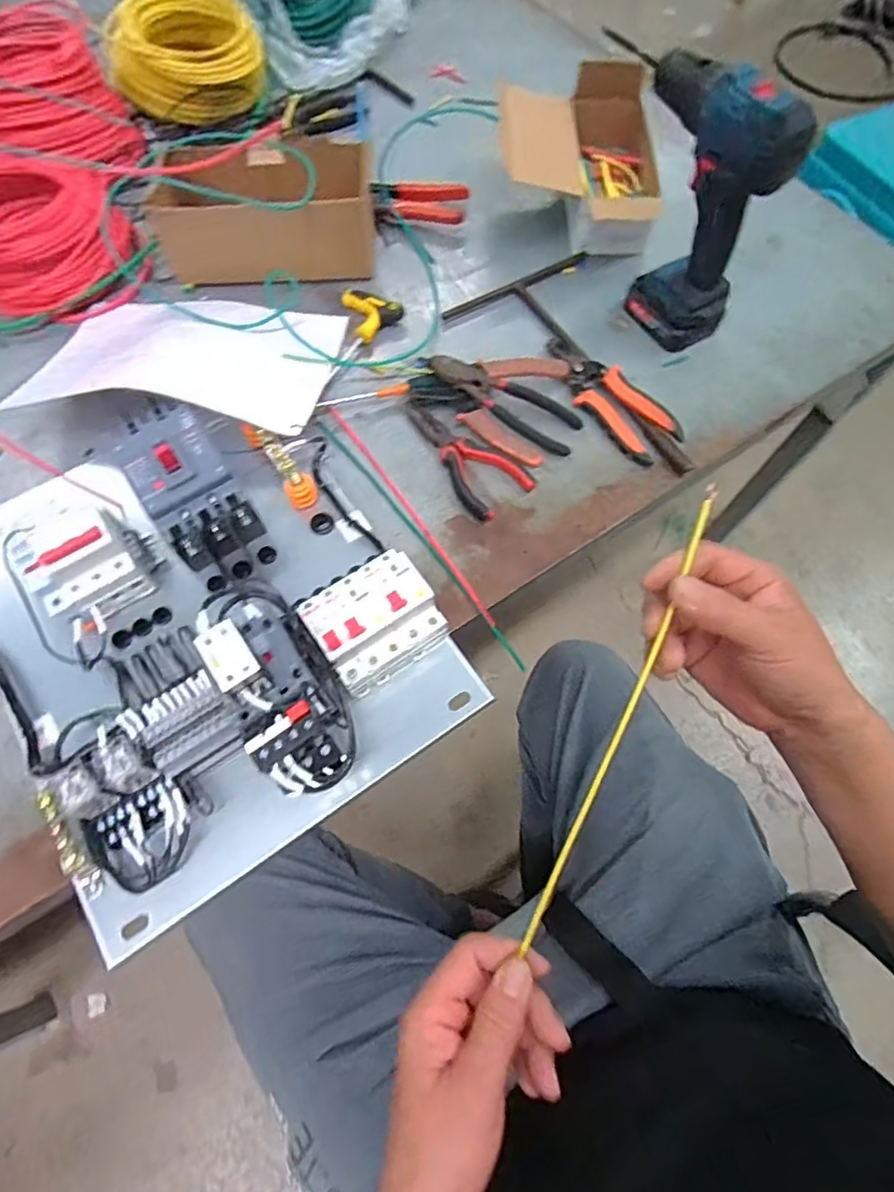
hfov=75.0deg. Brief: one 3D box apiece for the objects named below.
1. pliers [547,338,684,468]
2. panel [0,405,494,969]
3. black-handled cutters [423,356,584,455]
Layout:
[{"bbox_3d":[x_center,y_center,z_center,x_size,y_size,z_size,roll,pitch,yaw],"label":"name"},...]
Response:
[{"bbox_3d":[0.160,-0.202,0.587,0.057,0.022,0.166,-35,73,-14],"label":"pliers"},{"bbox_3d":[-0.200,-0.012,0.441,0.330,0.140,0.389,-32,70,-13],"label":"panel"},{"bbox_3d":[0.055,-0.192,0.572,0.157,0.019,0.053,27,69,-8],"label":"black-handled cutters"}]

